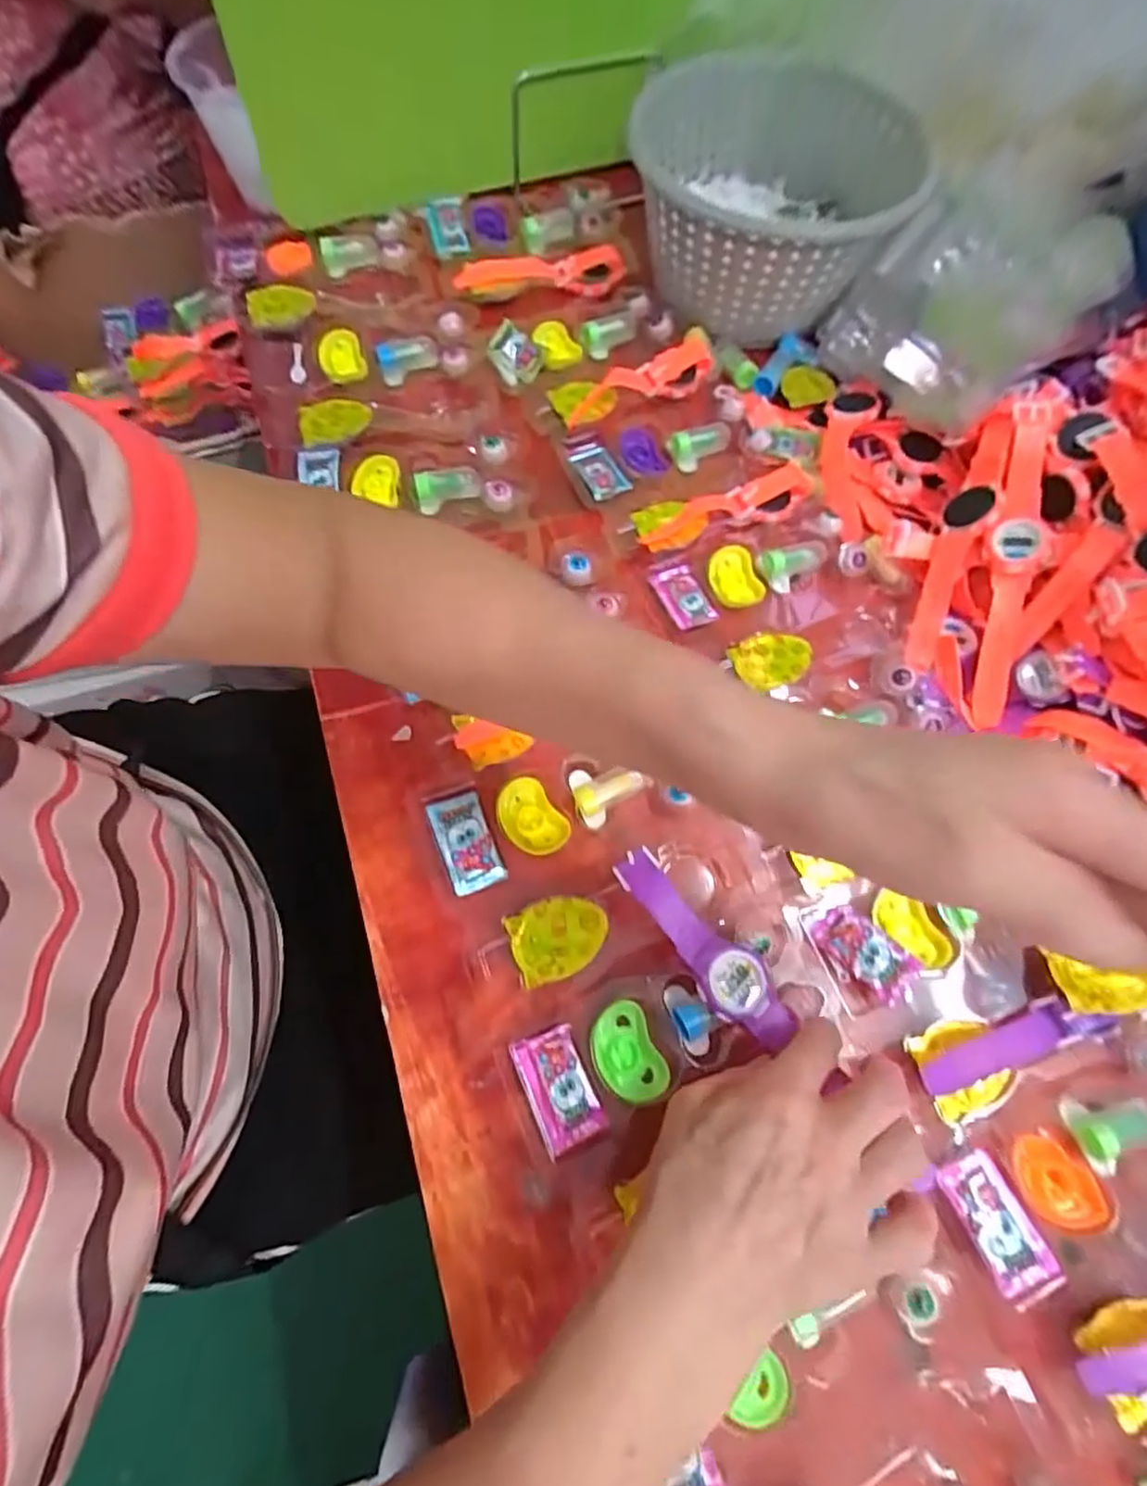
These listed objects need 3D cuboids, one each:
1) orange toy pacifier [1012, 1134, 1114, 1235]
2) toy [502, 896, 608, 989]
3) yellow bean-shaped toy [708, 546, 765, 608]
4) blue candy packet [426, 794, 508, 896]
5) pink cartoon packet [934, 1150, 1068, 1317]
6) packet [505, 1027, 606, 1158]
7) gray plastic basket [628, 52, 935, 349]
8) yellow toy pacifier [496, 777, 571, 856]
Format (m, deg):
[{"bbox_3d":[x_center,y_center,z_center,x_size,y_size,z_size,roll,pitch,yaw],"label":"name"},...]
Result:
[{"bbox_3d":[0.241,0.220,0.317,0.046,0.008,0.031,43,73,14],"label":"orange toy pacifier"},{"bbox_3d":[-0.008,0.105,0.347,0.051,0.011,0.040,-21,70,-10],"label":"toy"},{"bbox_3d":[0.115,-0.114,0.452,0.033,0.017,0.046,-11,69,-6],"label":"yellow bean-shaped toy"},{"bbox_3d":[-0.061,0.057,0.364,0.029,0.010,0.055,-21,70,-10],"label":"blue candy packet"},{"bbox_3d":[0.206,0.233,0.309,0.033,0.005,0.059,-23,70,-11],"label":"pink cartoon packet"},{"bbox_3d":[-0.008,0.174,0.323,0.032,0.012,0.053,-21,70,-10],"label":"packet"},{"bbox_3d":[0.159,-0.449,0.533,0.220,0.094,0.227,-7,68,-7],"label":"gray plastic basket"},{"bbox_3d":[-0.025,0.044,0.370,0.032,0.009,0.047,-33,72,-14],"label":"yellow toy pacifier"}]

